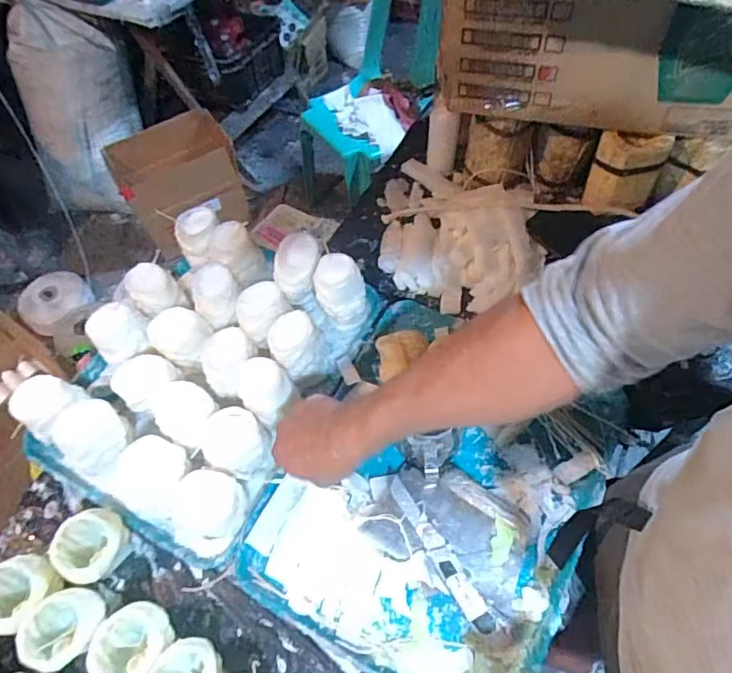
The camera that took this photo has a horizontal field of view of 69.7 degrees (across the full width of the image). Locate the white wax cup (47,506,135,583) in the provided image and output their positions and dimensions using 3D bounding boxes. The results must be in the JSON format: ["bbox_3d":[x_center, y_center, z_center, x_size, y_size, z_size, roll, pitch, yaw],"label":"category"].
[{"bbox_3d":[-0.320,0.248,0.621,0.062,0.065,0.078,17,61,15],"label":"white wax cup"}]

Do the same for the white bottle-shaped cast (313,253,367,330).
[{"bbox_3d":[-0.036,-0.064,0.752,0.067,0.088,0.070,-2,57,4],"label":"white bottle-shaped cast"}]

